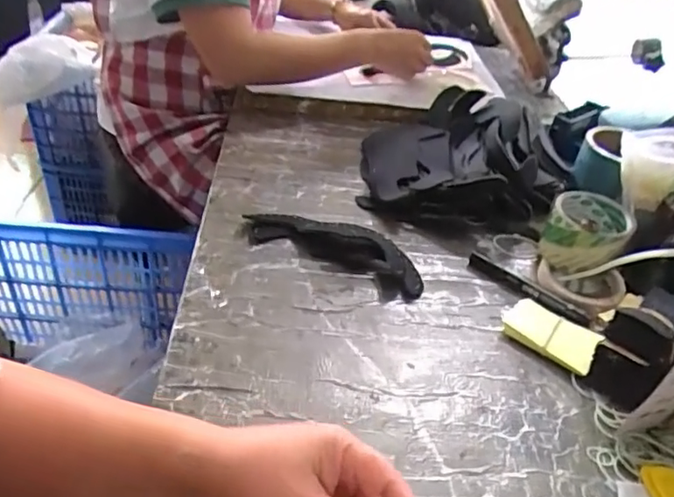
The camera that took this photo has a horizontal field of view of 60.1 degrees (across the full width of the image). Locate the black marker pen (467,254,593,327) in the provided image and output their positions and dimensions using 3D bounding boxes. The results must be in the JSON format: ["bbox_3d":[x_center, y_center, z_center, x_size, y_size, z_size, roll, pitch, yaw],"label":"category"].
[{"bbox_3d":[0.208,0.046,0.643,0.021,0.012,0.143,-27,49,-37],"label":"black marker pen"}]

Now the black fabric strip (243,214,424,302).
[{"bbox_3d":[-0.001,-0.002,0.650,0.204,0.030,0.055,18,38,14],"label":"black fabric strip"}]

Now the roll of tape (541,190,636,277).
[{"bbox_3d":[0.283,-0.015,0.668,0.085,0.067,0.085,22,39,19],"label":"roll of tape"}]

